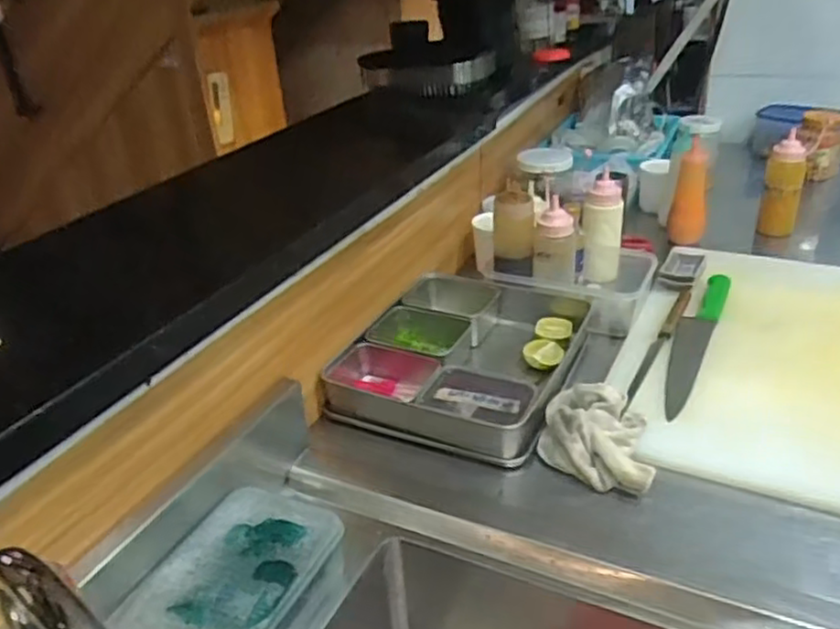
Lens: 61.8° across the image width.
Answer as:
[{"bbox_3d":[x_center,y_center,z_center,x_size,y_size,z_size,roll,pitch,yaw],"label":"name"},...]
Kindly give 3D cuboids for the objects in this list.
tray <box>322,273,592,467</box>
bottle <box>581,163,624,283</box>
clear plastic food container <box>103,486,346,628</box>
[{"bbox_3d":[0.059,0.058,1.017,0.304,0.070,0.341,9,32,23],"label":"tray"},{"bbox_3d":[0.315,-0.147,1.208,0.064,0.187,0.057,5,11,17],"label":"bottle"},{"bbox_3d":[-0.179,0.269,0.672,0.145,0.064,0.216,12,33,28],"label":"clear plastic food container"}]

